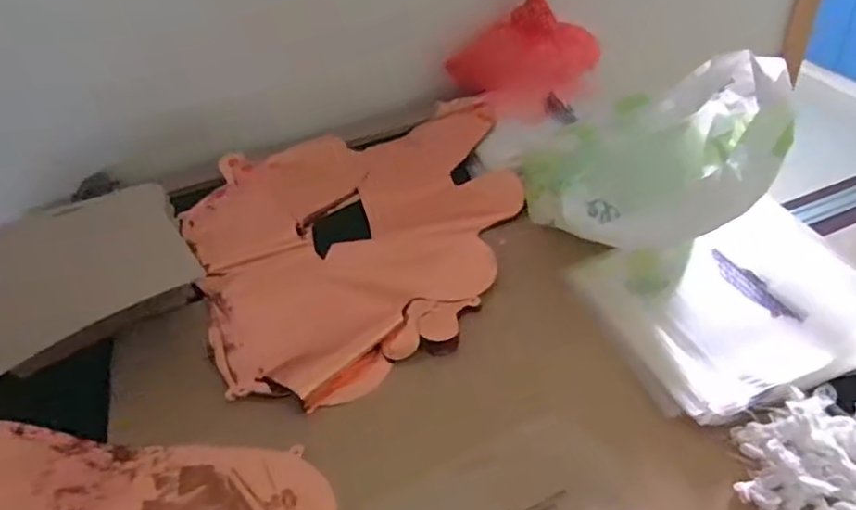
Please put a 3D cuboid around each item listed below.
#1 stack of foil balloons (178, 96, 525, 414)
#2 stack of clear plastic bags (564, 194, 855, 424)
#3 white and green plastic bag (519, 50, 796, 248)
[{"bbox_3d":[-0.061,-0.040,0.774,0.440,0.028,0.448,-22,43,-15],"label":"stack of foil balloons"},{"bbox_3d":[0.303,0.037,0.605,0.272,0.023,0.212,-17,42,-10],"label":"stack of clear plastic bags"},{"bbox_3d":[0.237,-0.089,0.644,0.241,0.157,0.157,-11,42,-4],"label":"white and green plastic bag"}]

